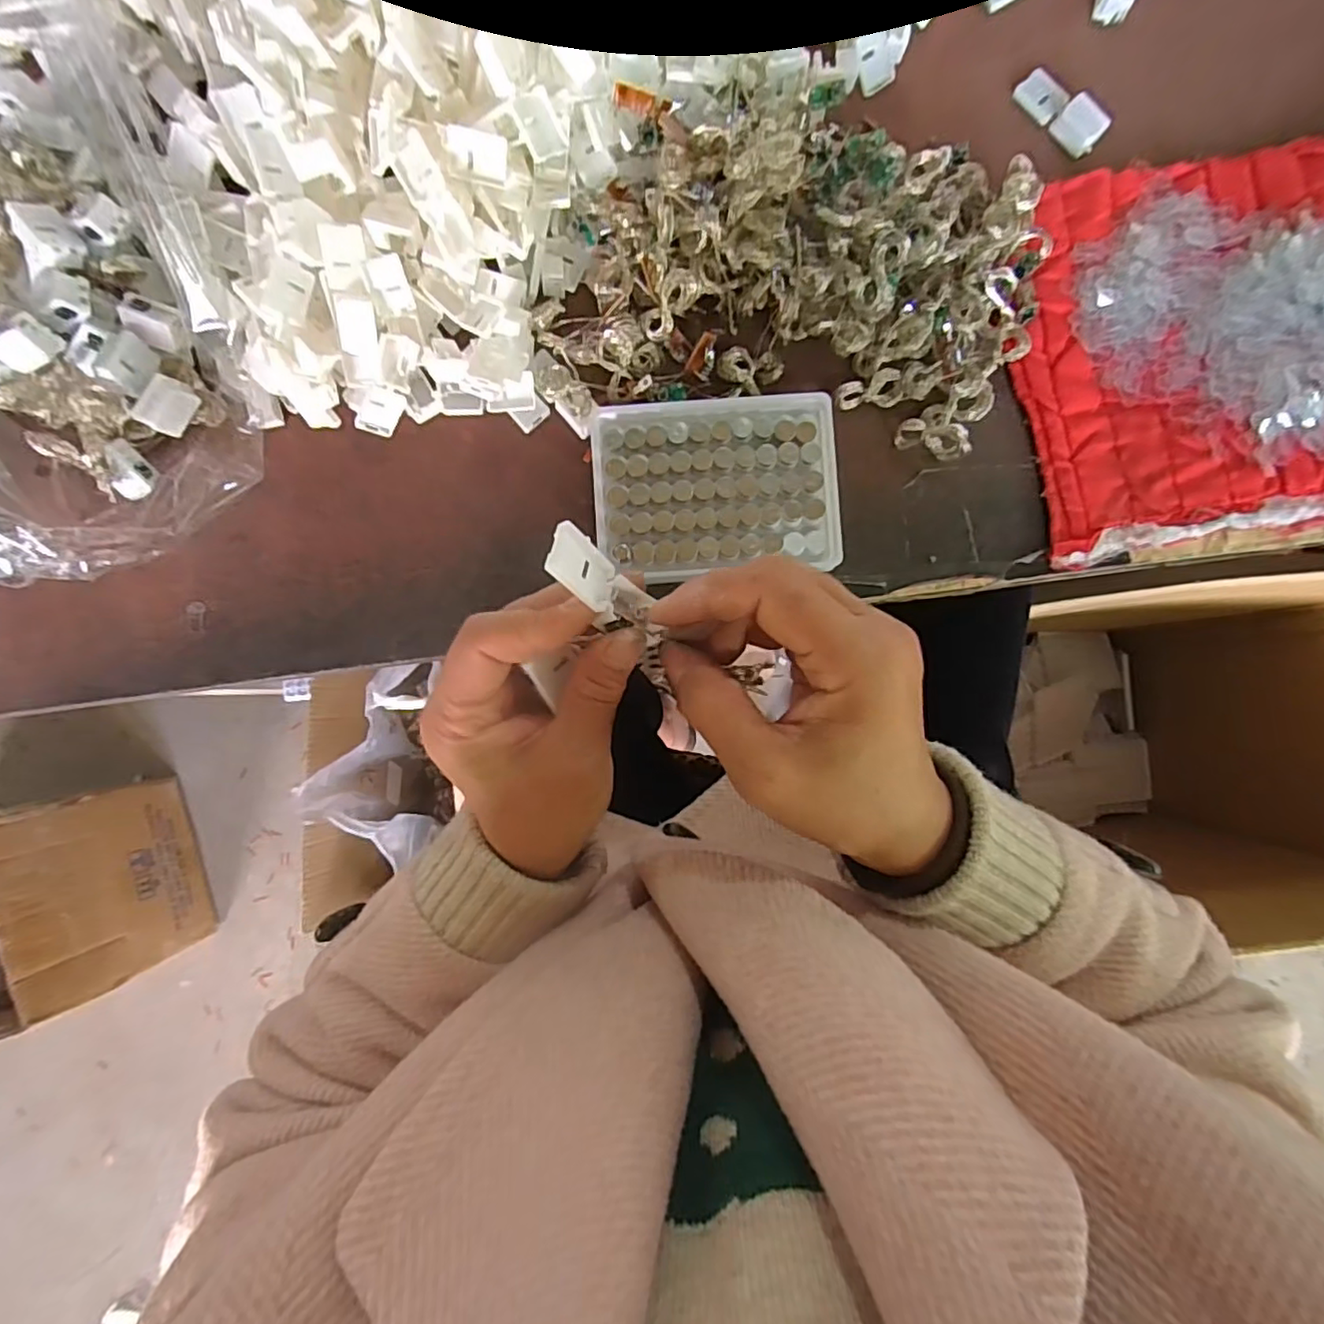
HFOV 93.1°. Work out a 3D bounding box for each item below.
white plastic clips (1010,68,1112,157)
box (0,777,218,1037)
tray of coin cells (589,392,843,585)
[{"bbox_3d":[0.232,-0.321,0.366,0.056,0.016,0.023,44,90,1],"label":"white plastic clips"},{"bbox_3d":[-0.976,0.380,0.908,0.432,0.291,0.275,-20,88,0],"label":"box"},{"bbox_3d":[0.029,-0.096,0.345,0.128,0.025,0.095,-6,89,0],"label":"tray of coin cells"}]

